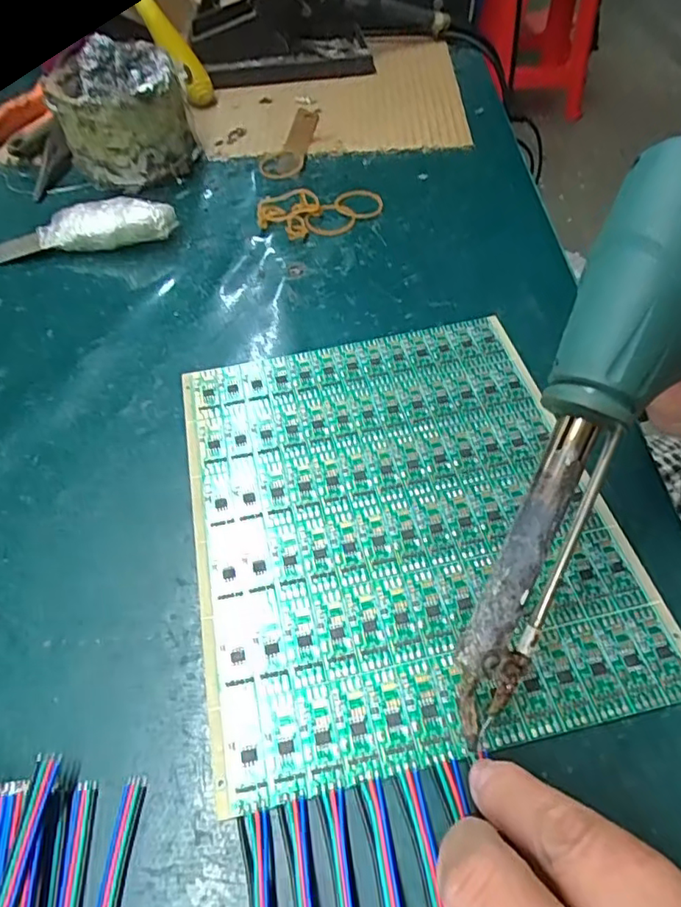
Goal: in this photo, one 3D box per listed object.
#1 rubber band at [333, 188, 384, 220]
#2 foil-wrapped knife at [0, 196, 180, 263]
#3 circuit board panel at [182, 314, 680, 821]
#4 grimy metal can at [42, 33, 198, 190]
[{"bbox_3d":[0.011,-0.164,0.373,0.031,0.004,0.035,-15,54,-7],"label":"rubber band"},{"bbox_3d":[-0.162,-0.138,0.351,0.119,0.025,0.022,-7,54,-1],"label":"foil-wrapped knife"},{"bbox_3d":[0.022,0.019,0.238,0.163,0.004,0.192,-12,54,-5],"label":"circuit board panel"},{"bbox_3d":[-0.144,-0.226,0.378,0.080,0.078,0.065,-16,54,-8],"label":"grimy metal can"}]

